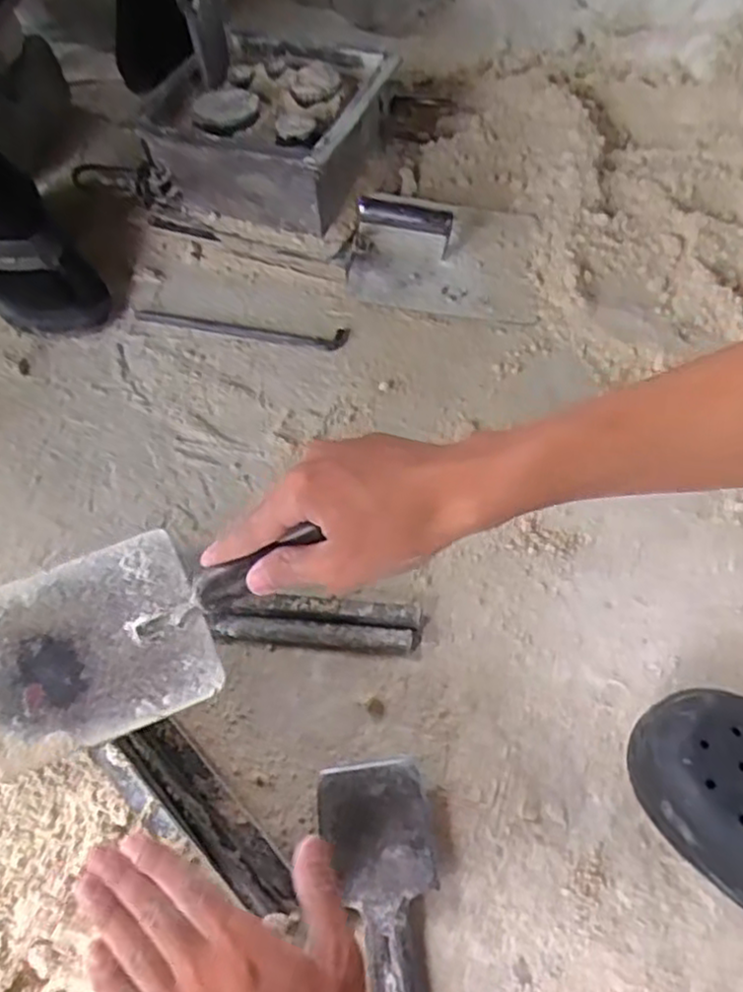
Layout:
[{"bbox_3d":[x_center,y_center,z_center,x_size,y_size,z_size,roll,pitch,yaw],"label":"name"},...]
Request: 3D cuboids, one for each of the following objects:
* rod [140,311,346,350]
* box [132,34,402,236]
[{"bbox_3d":[-0.140,-0.176,0.778,0.229,0.004,0.028,6,60,8],"label":"rod"},{"bbox_3d":[-0.112,-0.400,0.818,0.228,0.113,0.220,19,63,11],"label":"box"}]

